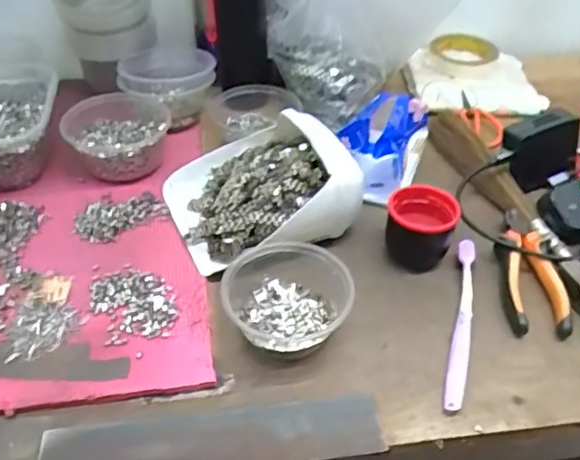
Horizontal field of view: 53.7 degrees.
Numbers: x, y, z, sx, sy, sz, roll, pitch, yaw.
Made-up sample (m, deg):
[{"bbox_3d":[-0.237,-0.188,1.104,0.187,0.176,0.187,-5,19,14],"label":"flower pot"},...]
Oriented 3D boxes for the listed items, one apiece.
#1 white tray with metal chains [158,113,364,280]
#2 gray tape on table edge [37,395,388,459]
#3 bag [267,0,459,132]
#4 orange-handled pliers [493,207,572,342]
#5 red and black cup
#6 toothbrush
[{"bbox_3d":[-0.033,-0.047,0.577,0.169,0.078,0.157,-18,45,-20],"label":"white tray with metal chains"},{"bbox_3d":[-0.056,0.155,0.421,0.246,0.007,0.051,-5,37,-6],"label":"gray tape on table edge"},{"bbox_3d":[0.092,-0.286,0.747,0.136,0.172,0.250,32,51,30],"label":"bag"},{"bbox_3d":[0.228,0.036,0.545,0.053,0.023,0.147,6,42,5],"label":"orange-handled pliers"},{"bbox_3d":[0.127,-0.003,0.558,0.063,0.062,0.058,24,47,24],"label":"red and black cup"},{"bbox_3d":[0.150,0.078,0.499,0.018,0.022,0.173,11,43,11],"label":"toothbrush"}]

